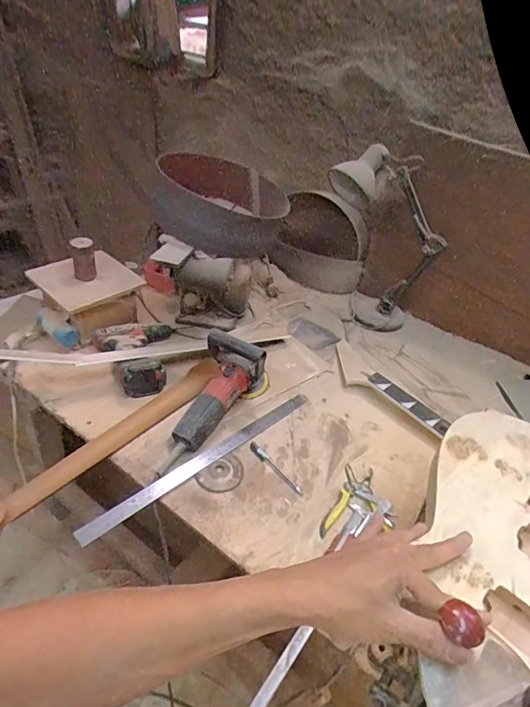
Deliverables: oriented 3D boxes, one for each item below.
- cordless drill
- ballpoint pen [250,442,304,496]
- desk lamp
[{"bbox_3d":[-0.264,-0.003,1.009,0.179,0.066,0.208,-19,47,-28],"label":"cordless drill"},{"bbox_3d":[0.018,0.215,0.846,0.017,0.012,0.139,-28,50,-34],"label":"ballpoint pen"},{"bbox_3d":[0.298,-0.294,1.167,0.301,0.439,0.141,24,43,19],"label":"desk lamp"}]

